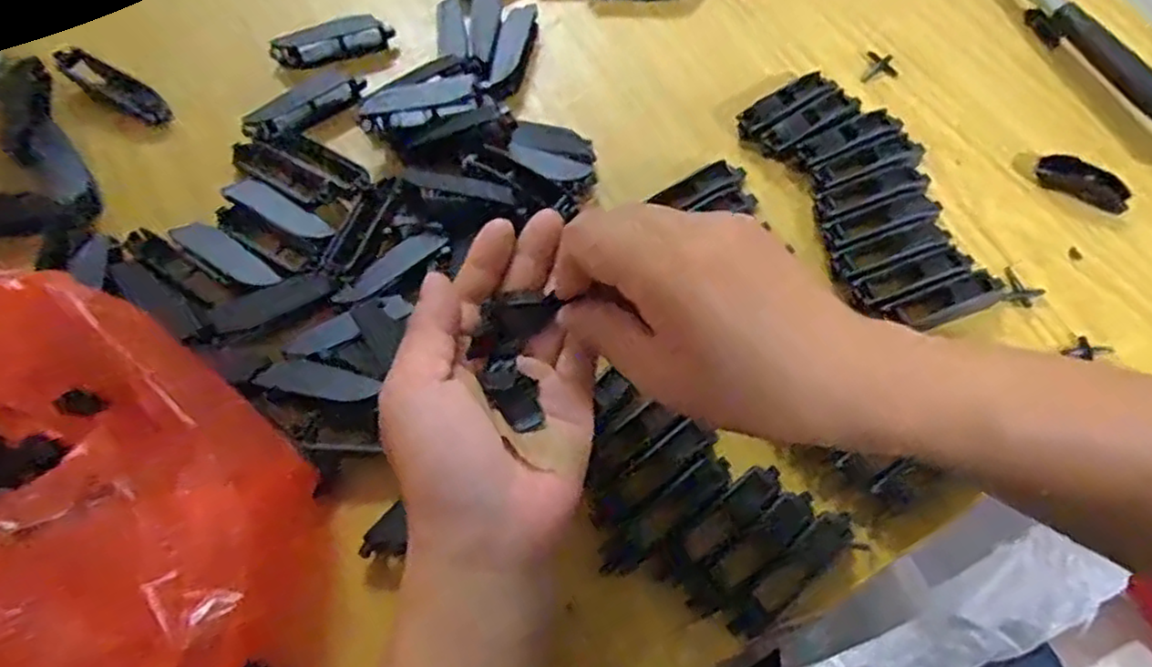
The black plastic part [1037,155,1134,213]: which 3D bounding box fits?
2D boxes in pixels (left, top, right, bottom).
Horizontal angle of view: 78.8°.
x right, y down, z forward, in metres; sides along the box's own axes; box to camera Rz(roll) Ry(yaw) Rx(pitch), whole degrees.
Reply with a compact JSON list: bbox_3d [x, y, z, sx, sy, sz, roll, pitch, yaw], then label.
[{"bbox_3d":[0.288,-0.086,0.398,0.049,0.009,0.020,28,68,13],"label":"black plastic part"}]

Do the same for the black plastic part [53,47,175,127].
[{"bbox_3d":[-0.280,-0.148,0.424,0.073,0.014,0.017,30,67,-1],"label":"black plastic part"}]

